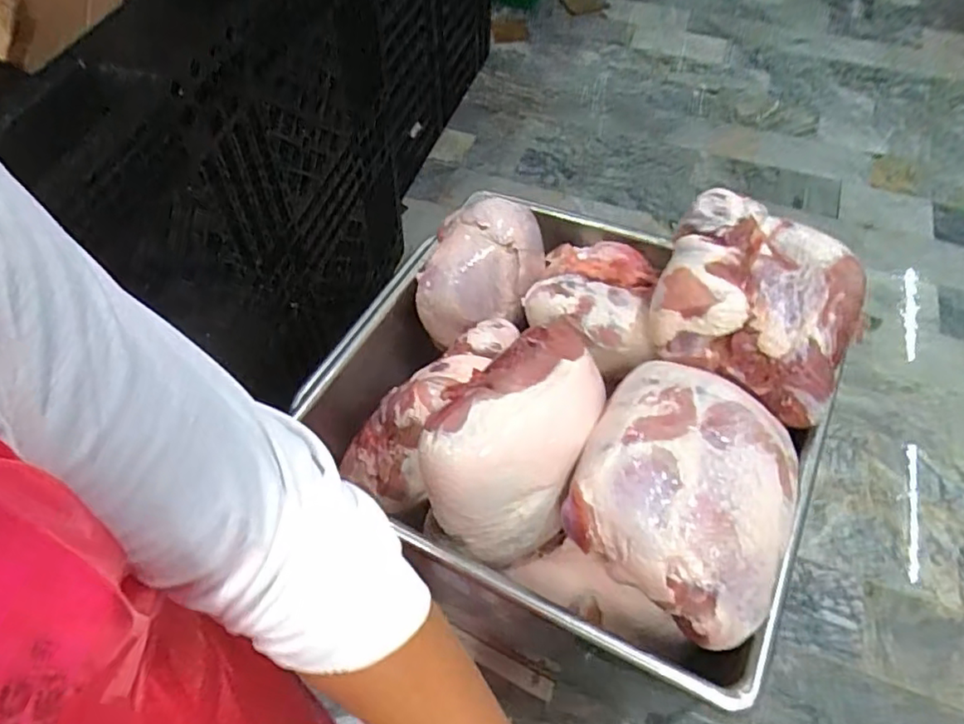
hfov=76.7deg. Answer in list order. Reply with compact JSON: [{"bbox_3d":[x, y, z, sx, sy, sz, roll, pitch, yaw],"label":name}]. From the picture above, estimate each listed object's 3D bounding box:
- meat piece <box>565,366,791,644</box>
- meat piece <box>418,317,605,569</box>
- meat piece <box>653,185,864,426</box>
[{"bbox_3d":[0.243,0.141,0.712,0.235,0.118,0.281,24,59,15],"label":"meat piece"},{"bbox_3d":[0.052,0.108,0.816,0.190,0.187,0.289,30,61,19],"label":"meat piece"},{"bbox_3d":[0.381,-0.091,0.834,0.262,0.151,0.230,27,60,17],"label":"meat piece"}]

